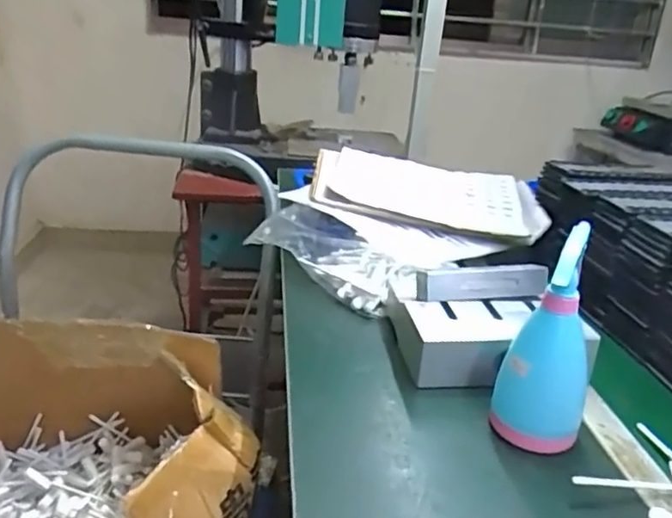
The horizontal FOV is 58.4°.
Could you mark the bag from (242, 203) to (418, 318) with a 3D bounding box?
[{"bbox_3d":[0.008,-0.002,0.874,0.103,0.067,0.356,-15,29,-37],"label":"bag"}]

